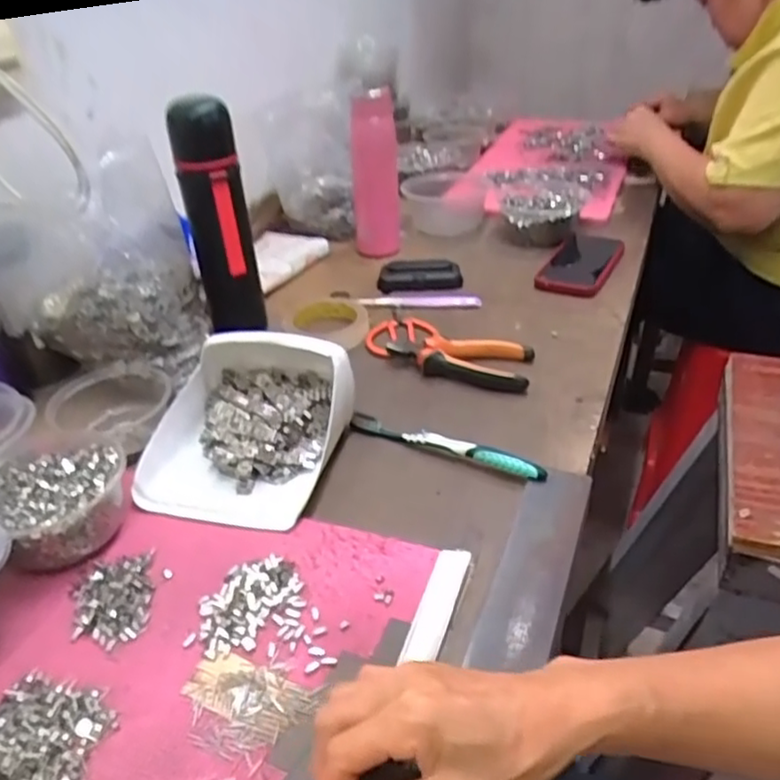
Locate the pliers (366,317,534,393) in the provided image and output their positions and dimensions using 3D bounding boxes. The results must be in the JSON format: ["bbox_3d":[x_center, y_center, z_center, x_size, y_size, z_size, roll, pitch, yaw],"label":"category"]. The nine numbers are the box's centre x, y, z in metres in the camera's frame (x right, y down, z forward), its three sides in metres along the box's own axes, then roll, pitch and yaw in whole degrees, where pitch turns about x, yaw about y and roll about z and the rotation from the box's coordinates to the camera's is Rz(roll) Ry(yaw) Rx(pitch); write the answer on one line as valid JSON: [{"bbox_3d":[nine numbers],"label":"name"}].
[{"bbox_3d":[0.062,-0.049,0.720,0.194,0.022,0.086,19,40,27],"label":"pliers"}]

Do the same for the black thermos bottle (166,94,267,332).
[{"bbox_3d":[-0.182,-0.179,0.717,0.064,0.236,0.055,-10,36,-11],"label":"black thermos bottle"}]

